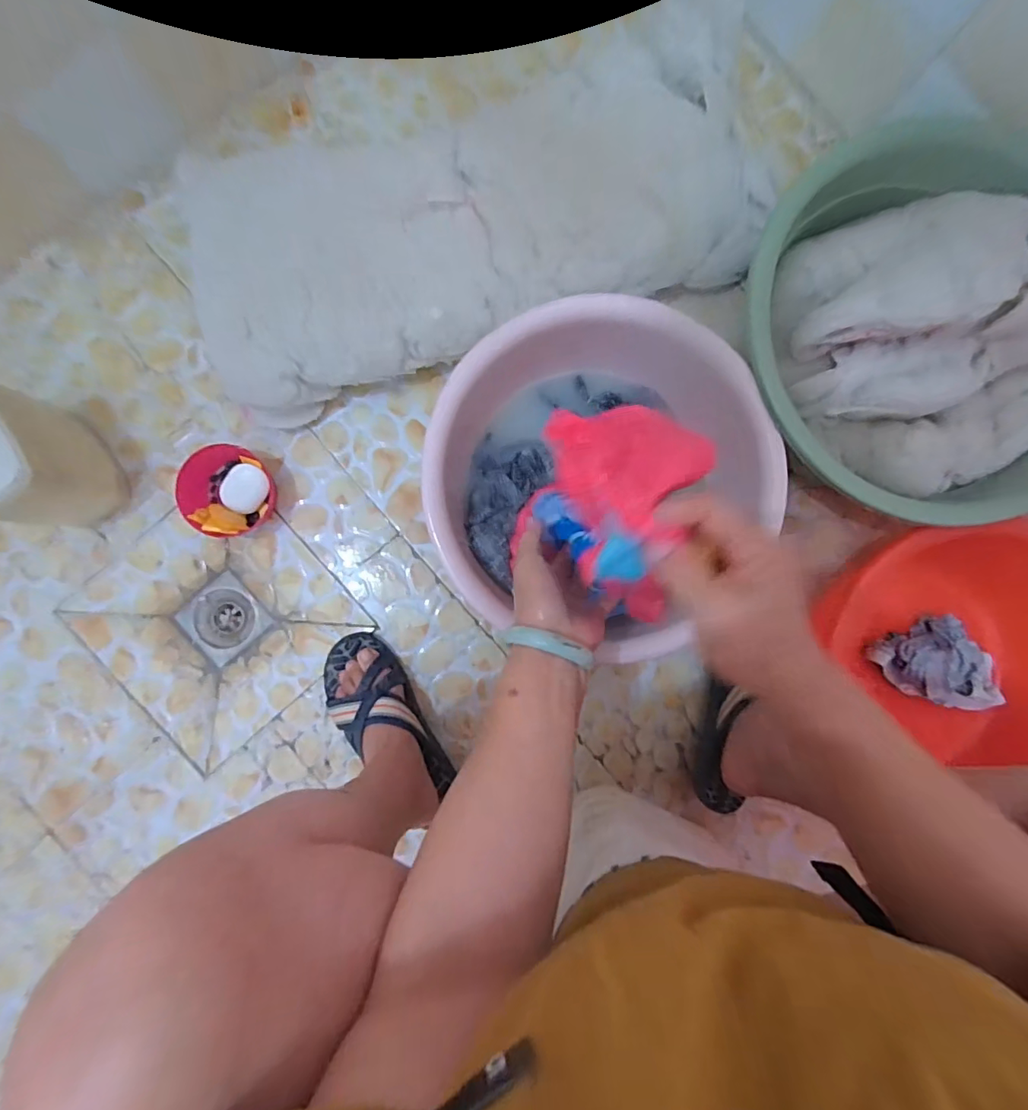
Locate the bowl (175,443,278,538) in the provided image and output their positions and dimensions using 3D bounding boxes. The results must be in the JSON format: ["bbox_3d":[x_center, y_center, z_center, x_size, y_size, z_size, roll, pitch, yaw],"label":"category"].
[{"bbox_3d":[-0.371,-0.082,0.652,0.102,0.048,0.112,0,89,-4],"label":"bowl"}]

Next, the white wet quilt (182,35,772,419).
[{"bbox_3d":[-0.053,-0.446,0.628,0.726,0.079,0.376,-17,90,-4],"label":"white wet quilt"}]

